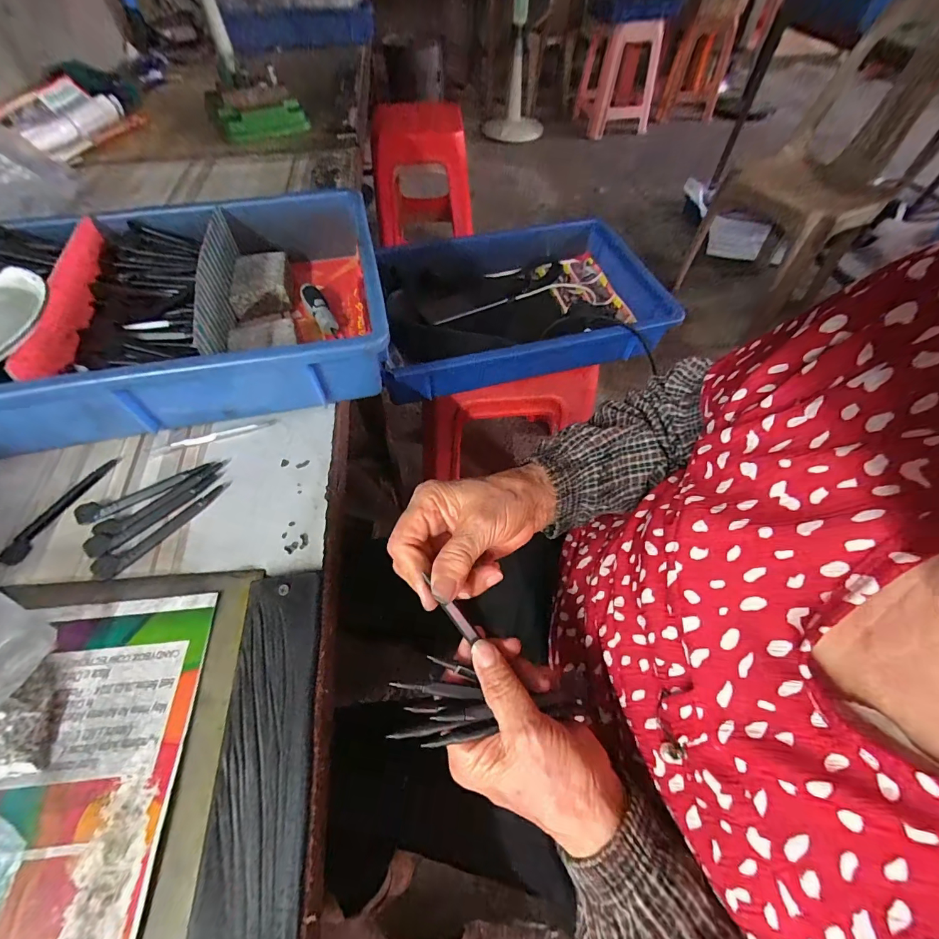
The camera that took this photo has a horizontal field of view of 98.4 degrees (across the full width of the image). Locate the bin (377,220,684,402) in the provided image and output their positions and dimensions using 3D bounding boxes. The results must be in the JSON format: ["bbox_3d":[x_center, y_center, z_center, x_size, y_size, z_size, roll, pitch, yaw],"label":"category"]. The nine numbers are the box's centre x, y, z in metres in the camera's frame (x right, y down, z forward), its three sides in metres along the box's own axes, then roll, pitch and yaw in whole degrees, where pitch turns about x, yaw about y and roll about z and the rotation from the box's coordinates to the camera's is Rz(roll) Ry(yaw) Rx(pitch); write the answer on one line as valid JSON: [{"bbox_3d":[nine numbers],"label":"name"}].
[{"bbox_3d":[0.075,-0.258,0.627,0.392,0.077,0.308,-10,56,-4],"label":"bin"}]

